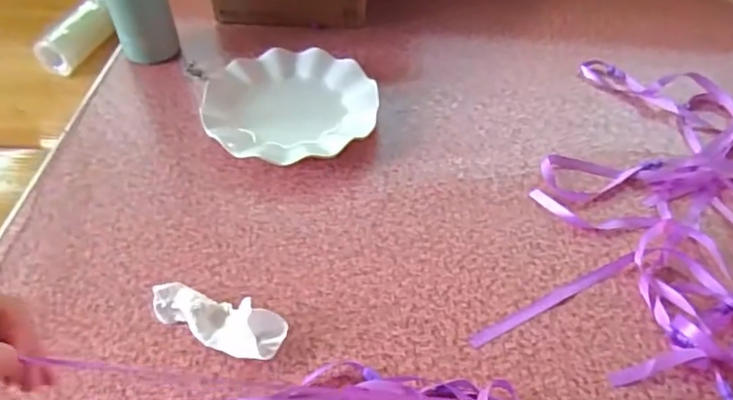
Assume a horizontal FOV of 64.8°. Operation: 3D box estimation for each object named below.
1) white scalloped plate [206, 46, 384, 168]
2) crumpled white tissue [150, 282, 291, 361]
[{"bbox_3d":[-0.080,-0.100,0.625,0.180,0.027,0.174,1,48,-1],"label":"white scalloped plate"},{"bbox_3d":[-0.116,0.094,0.452,0.107,0.024,0.036,16,49,13],"label":"crumpled white tissue"}]

